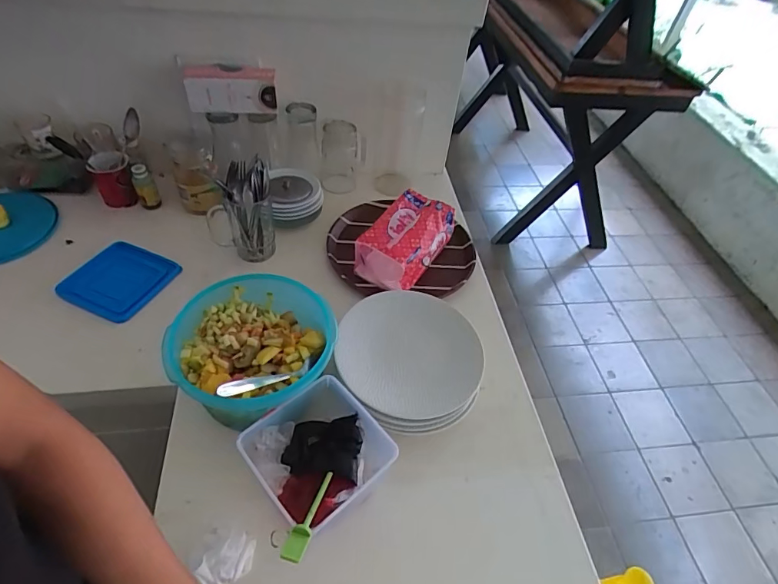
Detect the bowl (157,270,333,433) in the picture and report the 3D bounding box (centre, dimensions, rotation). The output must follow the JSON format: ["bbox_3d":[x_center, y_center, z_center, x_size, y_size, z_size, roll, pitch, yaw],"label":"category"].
[{"bbox_3d":[-0.172,0.078,0.585,0.192,0.102,0.189,3,49,-3],"label":"bowl"}]

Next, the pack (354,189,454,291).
[{"bbox_3d":[0.032,-0.096,0.797,0.116,0.074,0.192,28,52,18],"label":"pack"}]

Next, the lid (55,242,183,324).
[{"bbox_3d":[-0.441,-0.020,0.732,0.137,0.018,0.135,22,52,9],"label":"lid"}]

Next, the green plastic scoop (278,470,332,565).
[{"bbox_3d":[-0.081,0.227,0.461,0.020,0.011,0.122,11,13,6],"label":"green plastic scoop"}]

